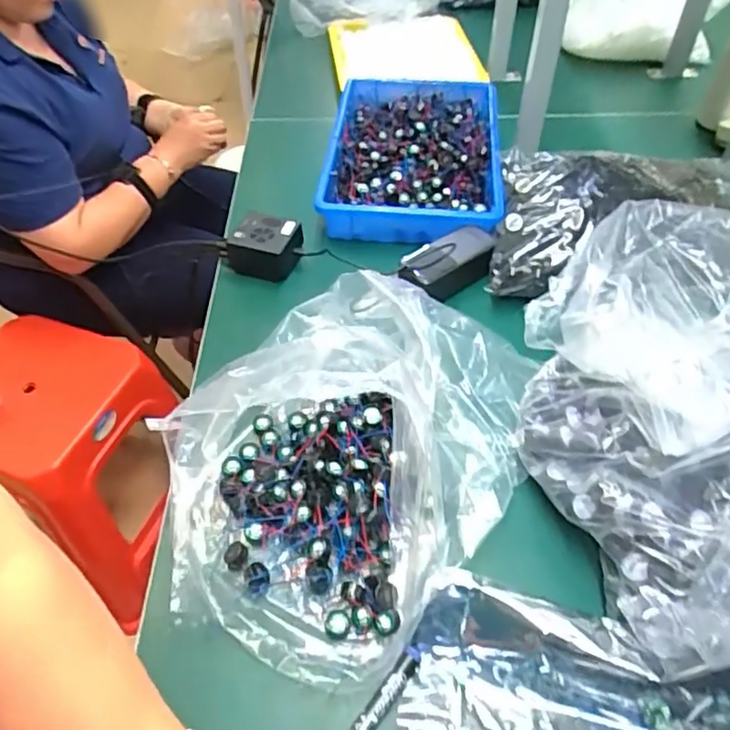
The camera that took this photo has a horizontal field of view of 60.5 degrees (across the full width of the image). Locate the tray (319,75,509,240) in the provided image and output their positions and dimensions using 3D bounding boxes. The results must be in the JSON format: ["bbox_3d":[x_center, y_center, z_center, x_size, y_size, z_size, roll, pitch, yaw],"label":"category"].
[{"bbox_3d":[0.069,-0.313,0.928,0.248,0.059,0.373,4,50,5],"label":"tray"}]

